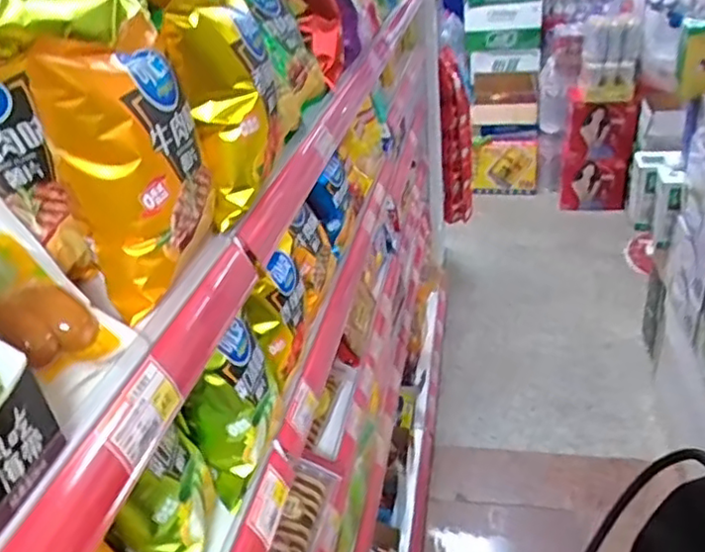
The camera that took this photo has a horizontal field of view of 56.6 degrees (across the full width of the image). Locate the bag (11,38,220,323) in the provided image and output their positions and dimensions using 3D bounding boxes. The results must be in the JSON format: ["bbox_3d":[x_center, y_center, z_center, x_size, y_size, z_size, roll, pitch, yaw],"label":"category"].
[{"bbox_3d":[-0.150,-0.084,0.484,0.057,0.181,0.138,4,31,17],"label":"bag"}]

